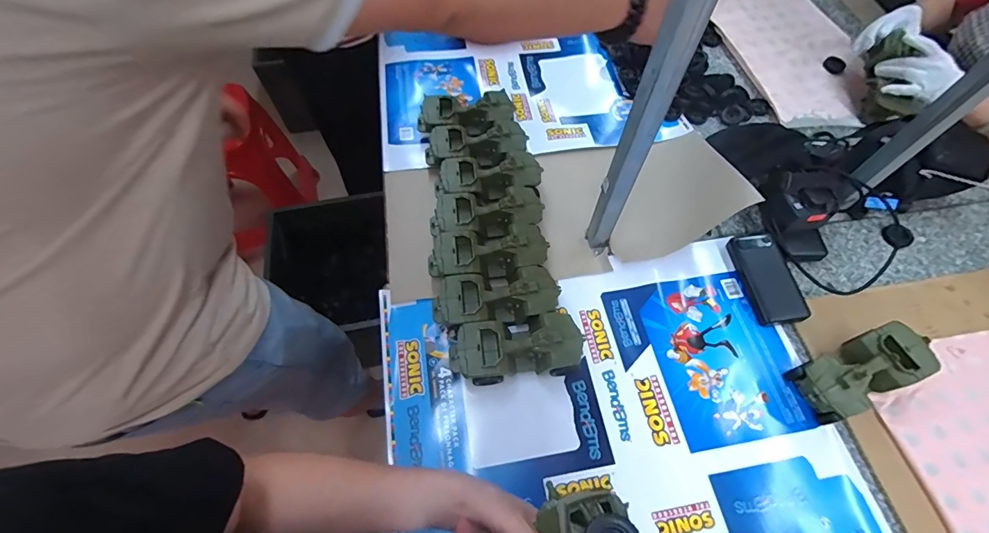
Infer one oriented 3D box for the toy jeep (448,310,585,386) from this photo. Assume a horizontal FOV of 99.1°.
[{"bbox_3d":[0.030,0.121,0.617,0.188,0.077,0.083,-9,62,-3],"label":"toy jeep"}]

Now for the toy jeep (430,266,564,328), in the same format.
[{"bbox_3d":[0.002,0.054,0.653,0.187,0.078,0.078,-7,62,-3],"label":"toy jeep"}]

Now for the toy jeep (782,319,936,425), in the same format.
[{"bbox_3d":[0.510,0.149,0.593,0.181,0.071,0.083,-22,64,-10],"label":"toy jeep"}]

